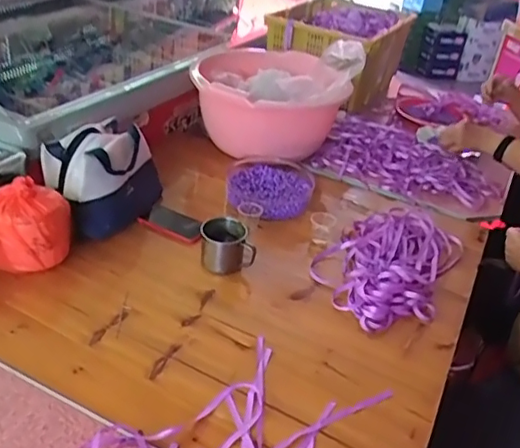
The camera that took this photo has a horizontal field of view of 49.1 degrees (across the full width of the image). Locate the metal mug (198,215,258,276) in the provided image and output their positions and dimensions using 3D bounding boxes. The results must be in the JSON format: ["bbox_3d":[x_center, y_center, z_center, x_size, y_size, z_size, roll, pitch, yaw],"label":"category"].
[{"bbox_3d":[-0.065,0.040,1.089,0.099,0.079,0.099,1,33,-10],"label":"metal mug"}]

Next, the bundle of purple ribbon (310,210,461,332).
[{"bbox_3d":[0.249,0.068,1.123,0.241,0.050,0.386,22,35,21],"label":"bundle of purple ribbon"}]

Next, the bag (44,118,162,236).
[{"bbox_3d":[-0.319,-0.101,1.151,0.165,0.172,0.244,14,33,9],"label":"bag"}]

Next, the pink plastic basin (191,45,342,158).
[{"bbox_3d":[0.021,-0.304,1.507,0.334,0.220,0.419,16,33,12],"label":"pink plastic basin"}]

